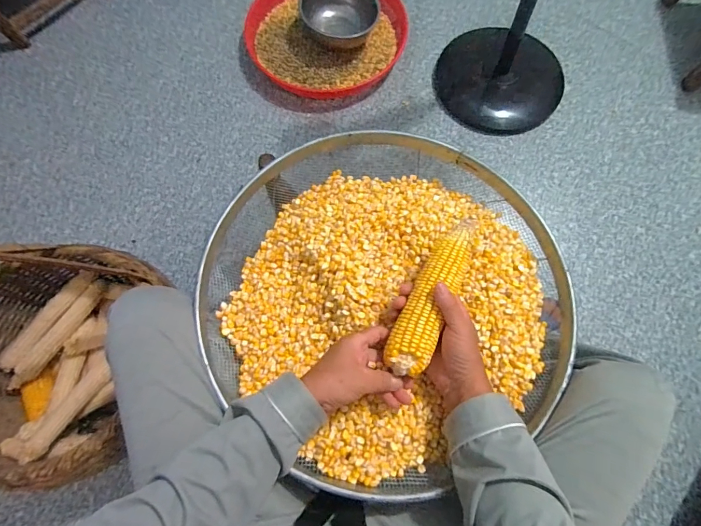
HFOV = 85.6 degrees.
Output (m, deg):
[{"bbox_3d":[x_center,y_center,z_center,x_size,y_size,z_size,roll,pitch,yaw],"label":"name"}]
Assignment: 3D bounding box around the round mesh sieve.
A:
[{"bbox_3d":[0.050,0.040,0.549,0.486,0.093,0.492,0,73,1],"label":"round mesh sieve"}]

